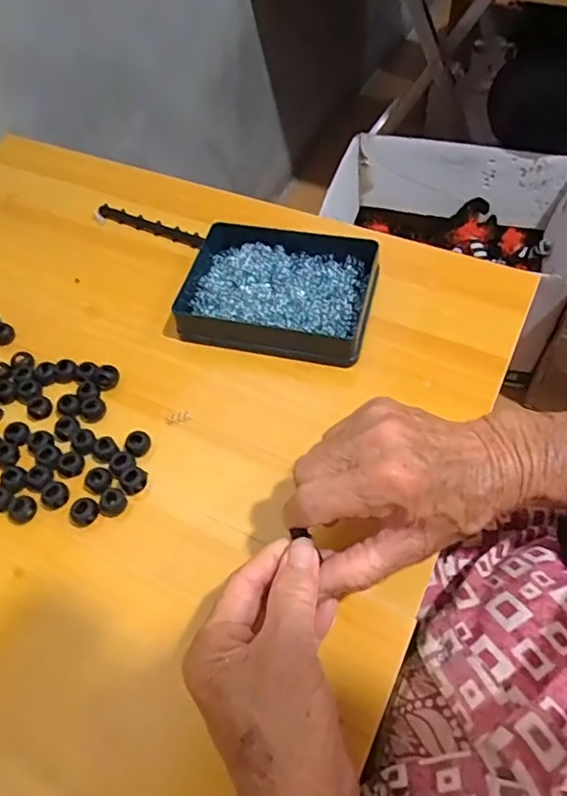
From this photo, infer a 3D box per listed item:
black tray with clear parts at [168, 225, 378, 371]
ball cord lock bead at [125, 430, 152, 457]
[{"bbox_3d":[-0.006,-0.086,0.445,0.150,0.031,0.108,11,59,12],"label":"black tray with clear parts"},{"bbox_3d":[-0.103,0.032,0.389,0.018,0.011,0.017,-2,57,4],"label":"ball cord lock bead"}]

